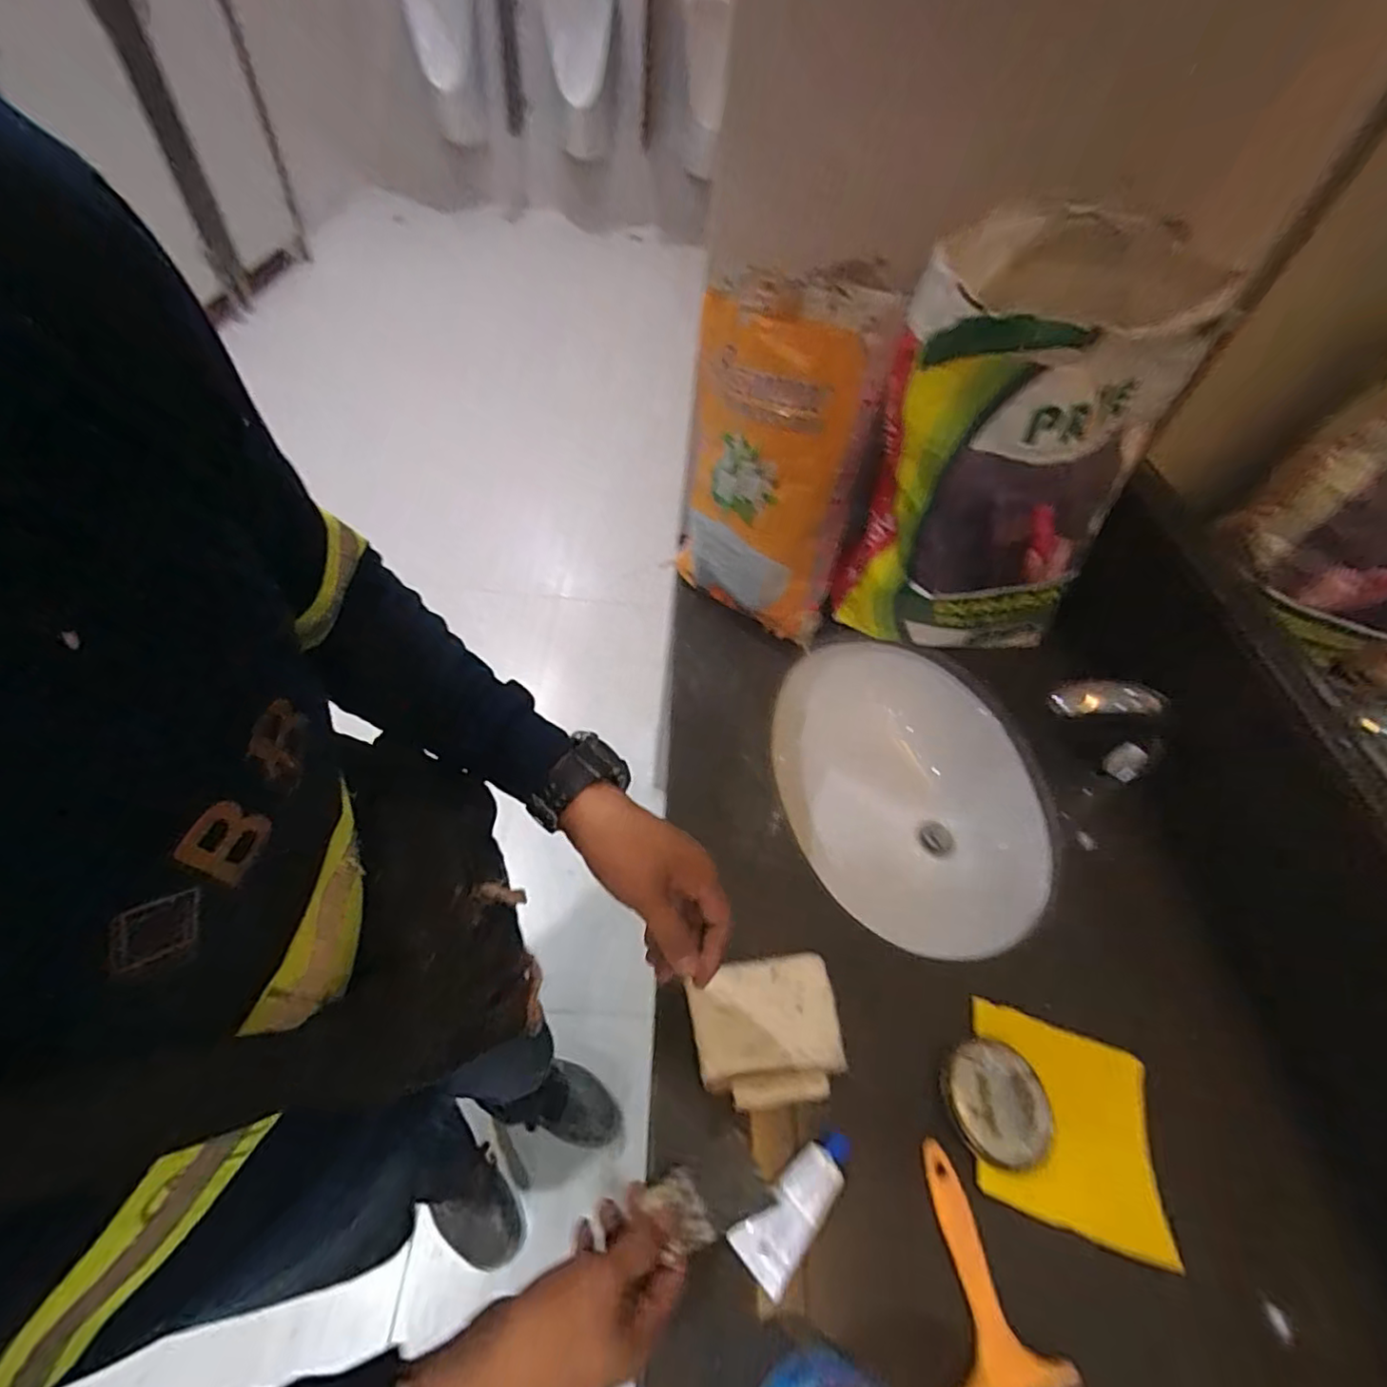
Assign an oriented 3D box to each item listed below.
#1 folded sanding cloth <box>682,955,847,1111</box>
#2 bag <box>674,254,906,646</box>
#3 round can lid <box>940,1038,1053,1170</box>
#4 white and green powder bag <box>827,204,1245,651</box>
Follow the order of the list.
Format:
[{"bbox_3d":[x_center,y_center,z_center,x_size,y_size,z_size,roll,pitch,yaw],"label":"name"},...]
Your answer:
[{"bbox_3d":[0.062,0.292,0.526,0.128,0.013,0.110,-1,48,-7],"label":"folded sanding cloth"},{"bbox_3d":[0.085,-0.256,0.706,0.220,0.379,0.092,17,52,6],"label":"bag"},{"bbox_3d":[0.257,0.344,0.511,0.089,0.009,0.088,4,52,-5],"label":"round can lid"},{"bbox_3d":[0.332,-0.211,0.678,0.283,0.443,0.124,15,61,9],"label":"white and green powder bag"}]

